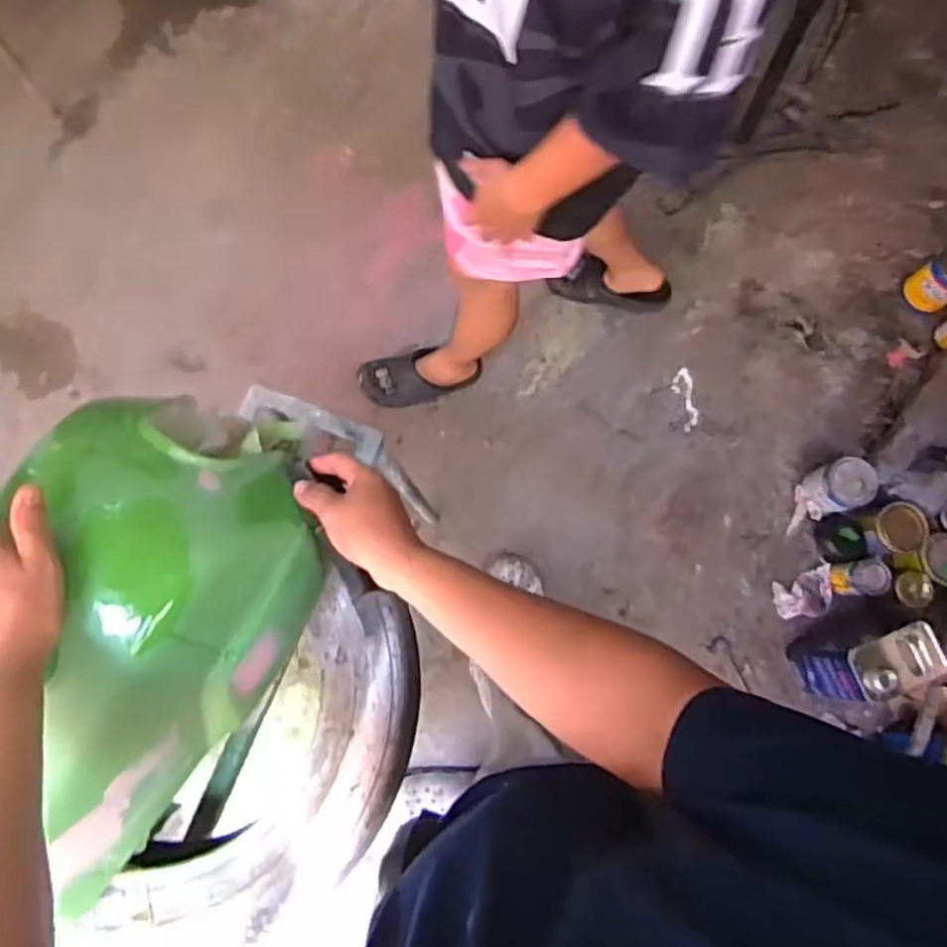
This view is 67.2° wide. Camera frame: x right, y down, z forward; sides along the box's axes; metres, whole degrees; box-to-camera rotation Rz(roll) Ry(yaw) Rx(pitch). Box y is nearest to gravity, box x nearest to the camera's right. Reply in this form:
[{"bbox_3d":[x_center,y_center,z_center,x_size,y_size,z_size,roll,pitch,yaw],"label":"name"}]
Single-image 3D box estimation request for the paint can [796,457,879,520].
[{"bbox_3d":[0.774,0.029,1.517,0.117,0.139,0.102,-23,78,-8],"label":"paint can"}]

